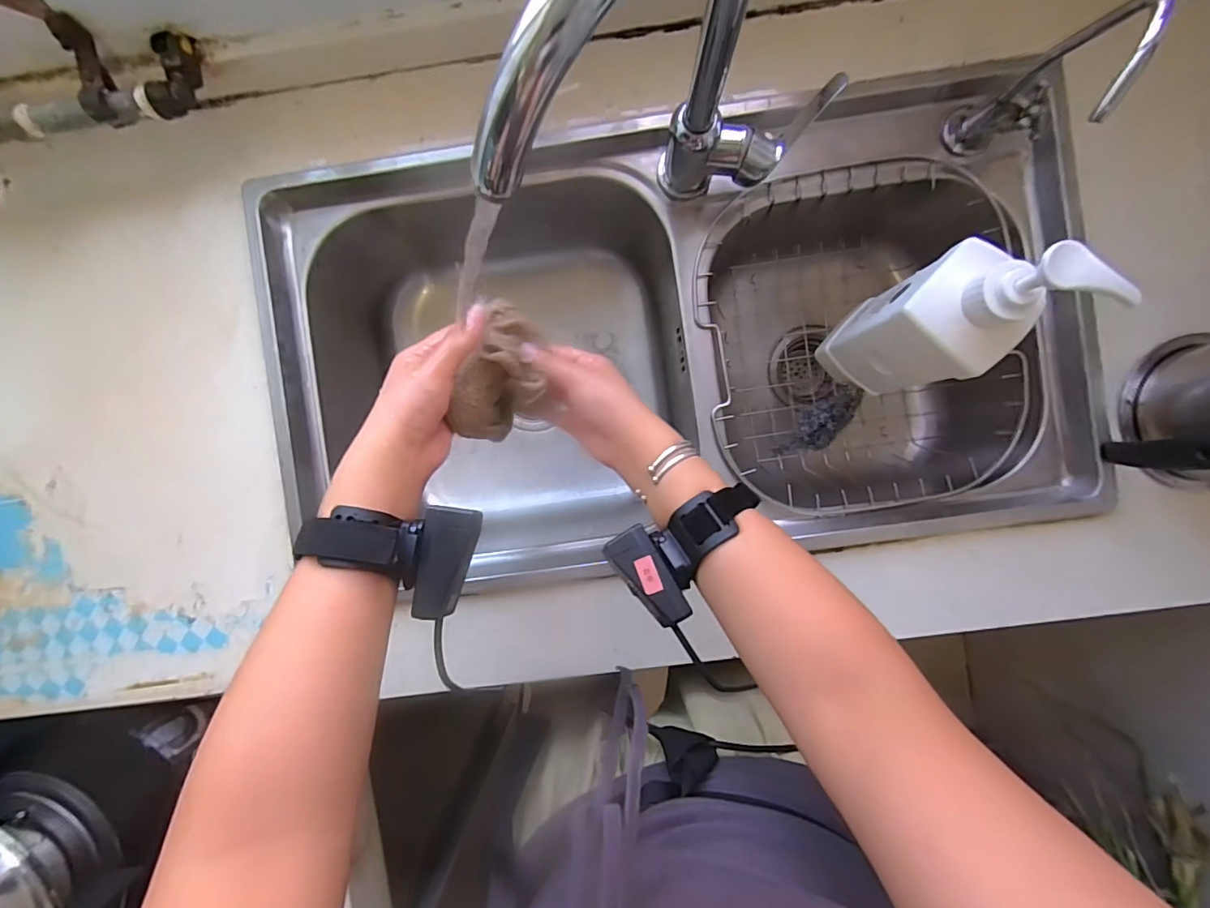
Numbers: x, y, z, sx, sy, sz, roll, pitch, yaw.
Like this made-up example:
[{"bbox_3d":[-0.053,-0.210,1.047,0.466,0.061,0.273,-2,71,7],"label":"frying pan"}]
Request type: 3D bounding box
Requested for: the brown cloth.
[{"bbox_3d":[-0.075,-0.062,0.412,0.056,0.067,0.107,16,91,1],"label":"brown cloth"}]

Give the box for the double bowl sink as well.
[{"bbox_3d":[0.060,-0.102,0.582,0.740,0.244,0.407,-8,91,3],"label":"double bowl sink"}]

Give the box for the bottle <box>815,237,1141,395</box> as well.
[{"bbox_3d":[0.271,-0.107,0.423,0.082,0.258,0.087,-33,90,3],"label":"bottle"}]

